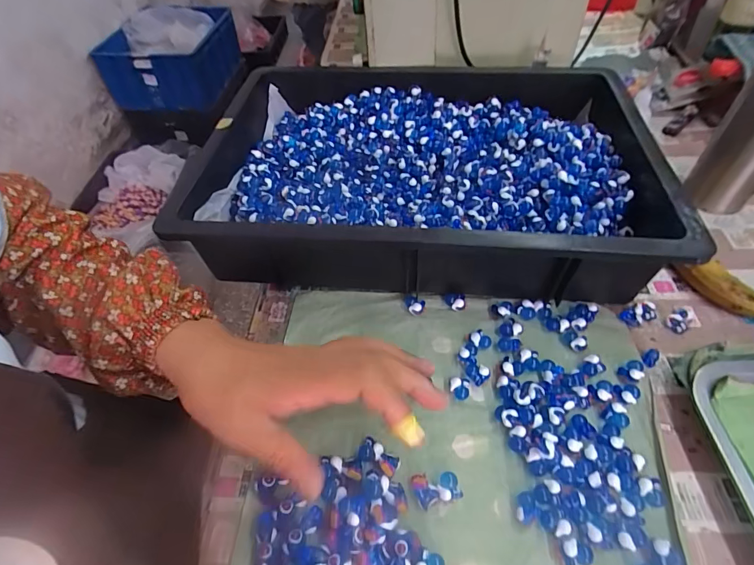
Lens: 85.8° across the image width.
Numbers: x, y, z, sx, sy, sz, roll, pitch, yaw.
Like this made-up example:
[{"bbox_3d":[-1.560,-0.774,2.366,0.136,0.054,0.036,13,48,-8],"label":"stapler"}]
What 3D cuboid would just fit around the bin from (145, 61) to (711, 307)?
[{"bbox_3d":[0.038,-0.121,0.446,0.452,0.093,0.312,2,51,6],"label":"bin"}]

